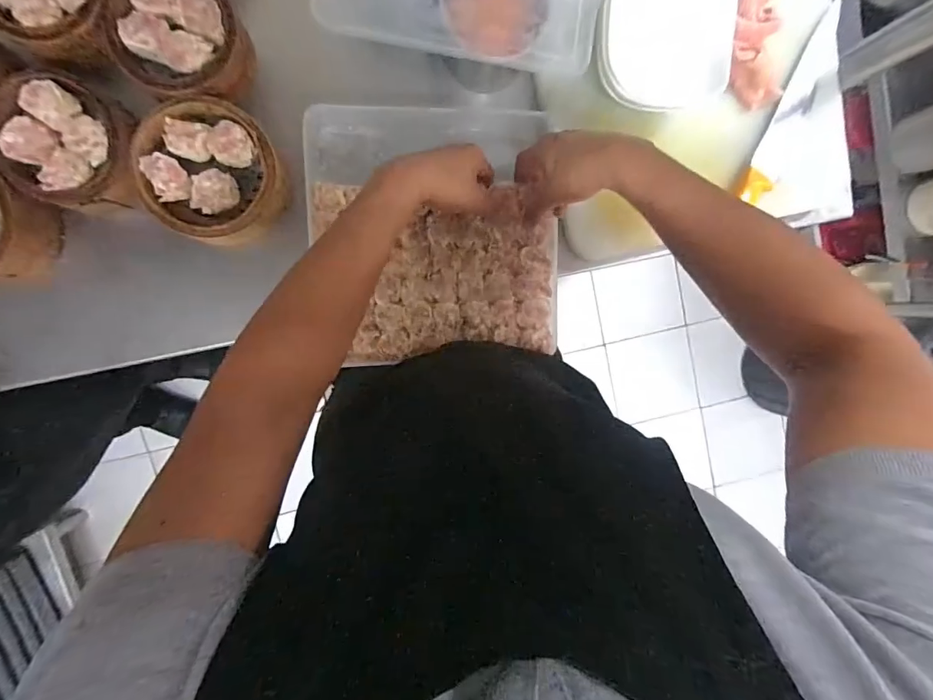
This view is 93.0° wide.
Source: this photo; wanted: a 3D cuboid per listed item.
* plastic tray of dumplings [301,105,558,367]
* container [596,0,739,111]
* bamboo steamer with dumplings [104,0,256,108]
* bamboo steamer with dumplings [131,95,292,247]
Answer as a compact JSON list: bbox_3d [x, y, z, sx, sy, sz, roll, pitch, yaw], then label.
[{"bbox_3d":[-0.037,-0.144,0.542,0.285,0.054,0.304,-5,96,-6],"label":"plastic tray of dumplings"},{"bbox_3d":[0.224,-0.361,0.512,0.157,0.045,0.143,-1,114,-6],"label":"container"},{"bbox_3d":[-0.298,-0.325,0.465,0.125,0.059,0.123,-1,96,-6],"label":"bamboo steamer with dumplings"},{"bbox_3d":[-0.277,-0.191,0.479,0.134,0.044,0.146,-44,99,-1],"label":"bamboo steamer with dumplings"}]

